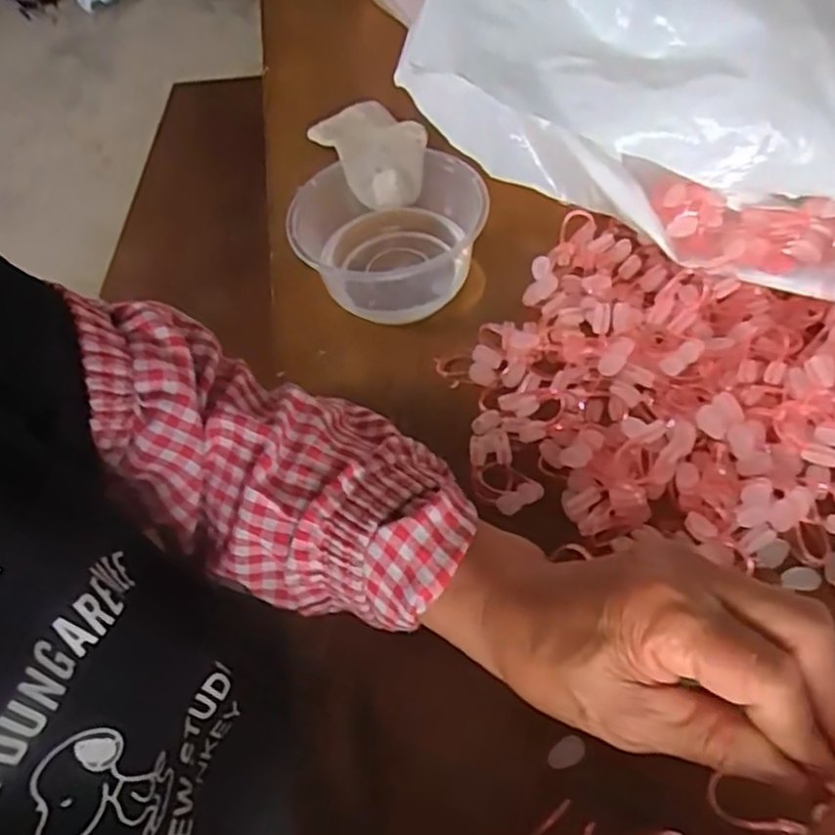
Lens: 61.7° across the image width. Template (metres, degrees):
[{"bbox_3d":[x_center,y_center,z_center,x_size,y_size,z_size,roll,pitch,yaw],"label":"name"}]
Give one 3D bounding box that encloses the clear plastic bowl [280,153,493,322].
[{"bbox_3d":[-0.018,-0.112,0.435,0.114,0.055,0.110,-3,55,4],"label":"clear plastic bowl"}]

